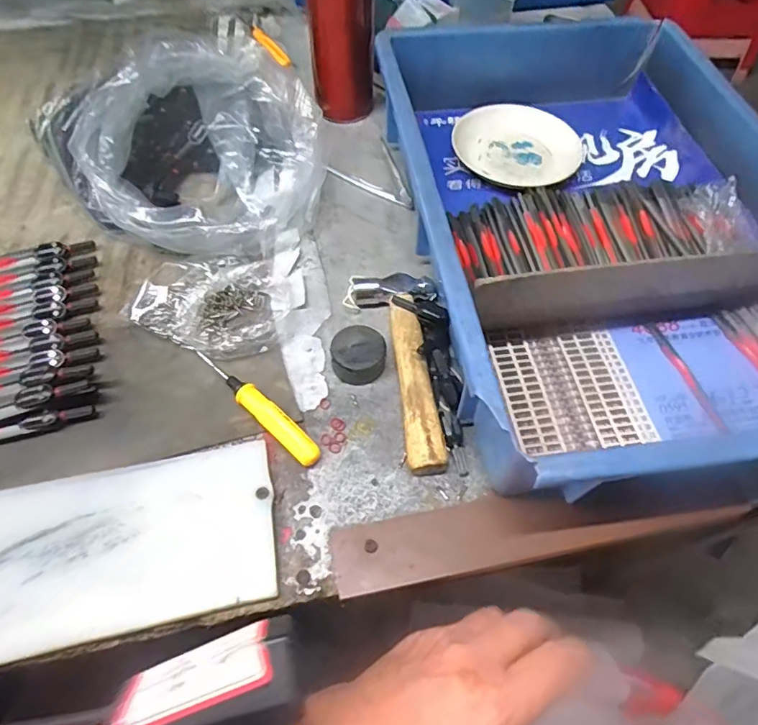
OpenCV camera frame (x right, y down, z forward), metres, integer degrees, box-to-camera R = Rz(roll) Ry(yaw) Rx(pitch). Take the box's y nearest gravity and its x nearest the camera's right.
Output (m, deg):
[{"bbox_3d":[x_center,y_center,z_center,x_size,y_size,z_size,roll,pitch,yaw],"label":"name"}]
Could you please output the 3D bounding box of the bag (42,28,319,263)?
[{"bbox_3d":[-0.162,-0.193,0.436,0.225,0.086,0.195,38,64,19],"label":"bag"}]

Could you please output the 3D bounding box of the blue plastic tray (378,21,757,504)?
[{"bbox_3d":[0.167,-0.120,0.401,0.282,0.073,0.432,-5,59,-6],"label":"blue plastic tray"}]

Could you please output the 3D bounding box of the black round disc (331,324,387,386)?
[{"bbox_3d":[-0.014,-0.006,0.366,0.037,0.019,0.037,1,59,-2],"label":"black round disc"}]

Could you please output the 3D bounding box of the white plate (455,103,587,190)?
[{"bbox_3d":[0.137,-0.213,0.505,0.119,0.019,0.119,1,59,-2],"label":"white plate"}]

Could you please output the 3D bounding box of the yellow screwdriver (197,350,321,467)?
[{"bbox_3d":[-0.083,0.026,0.343,0.114,0.017,0.016,40,65,20],"label":"yellow screwdriver"}]

